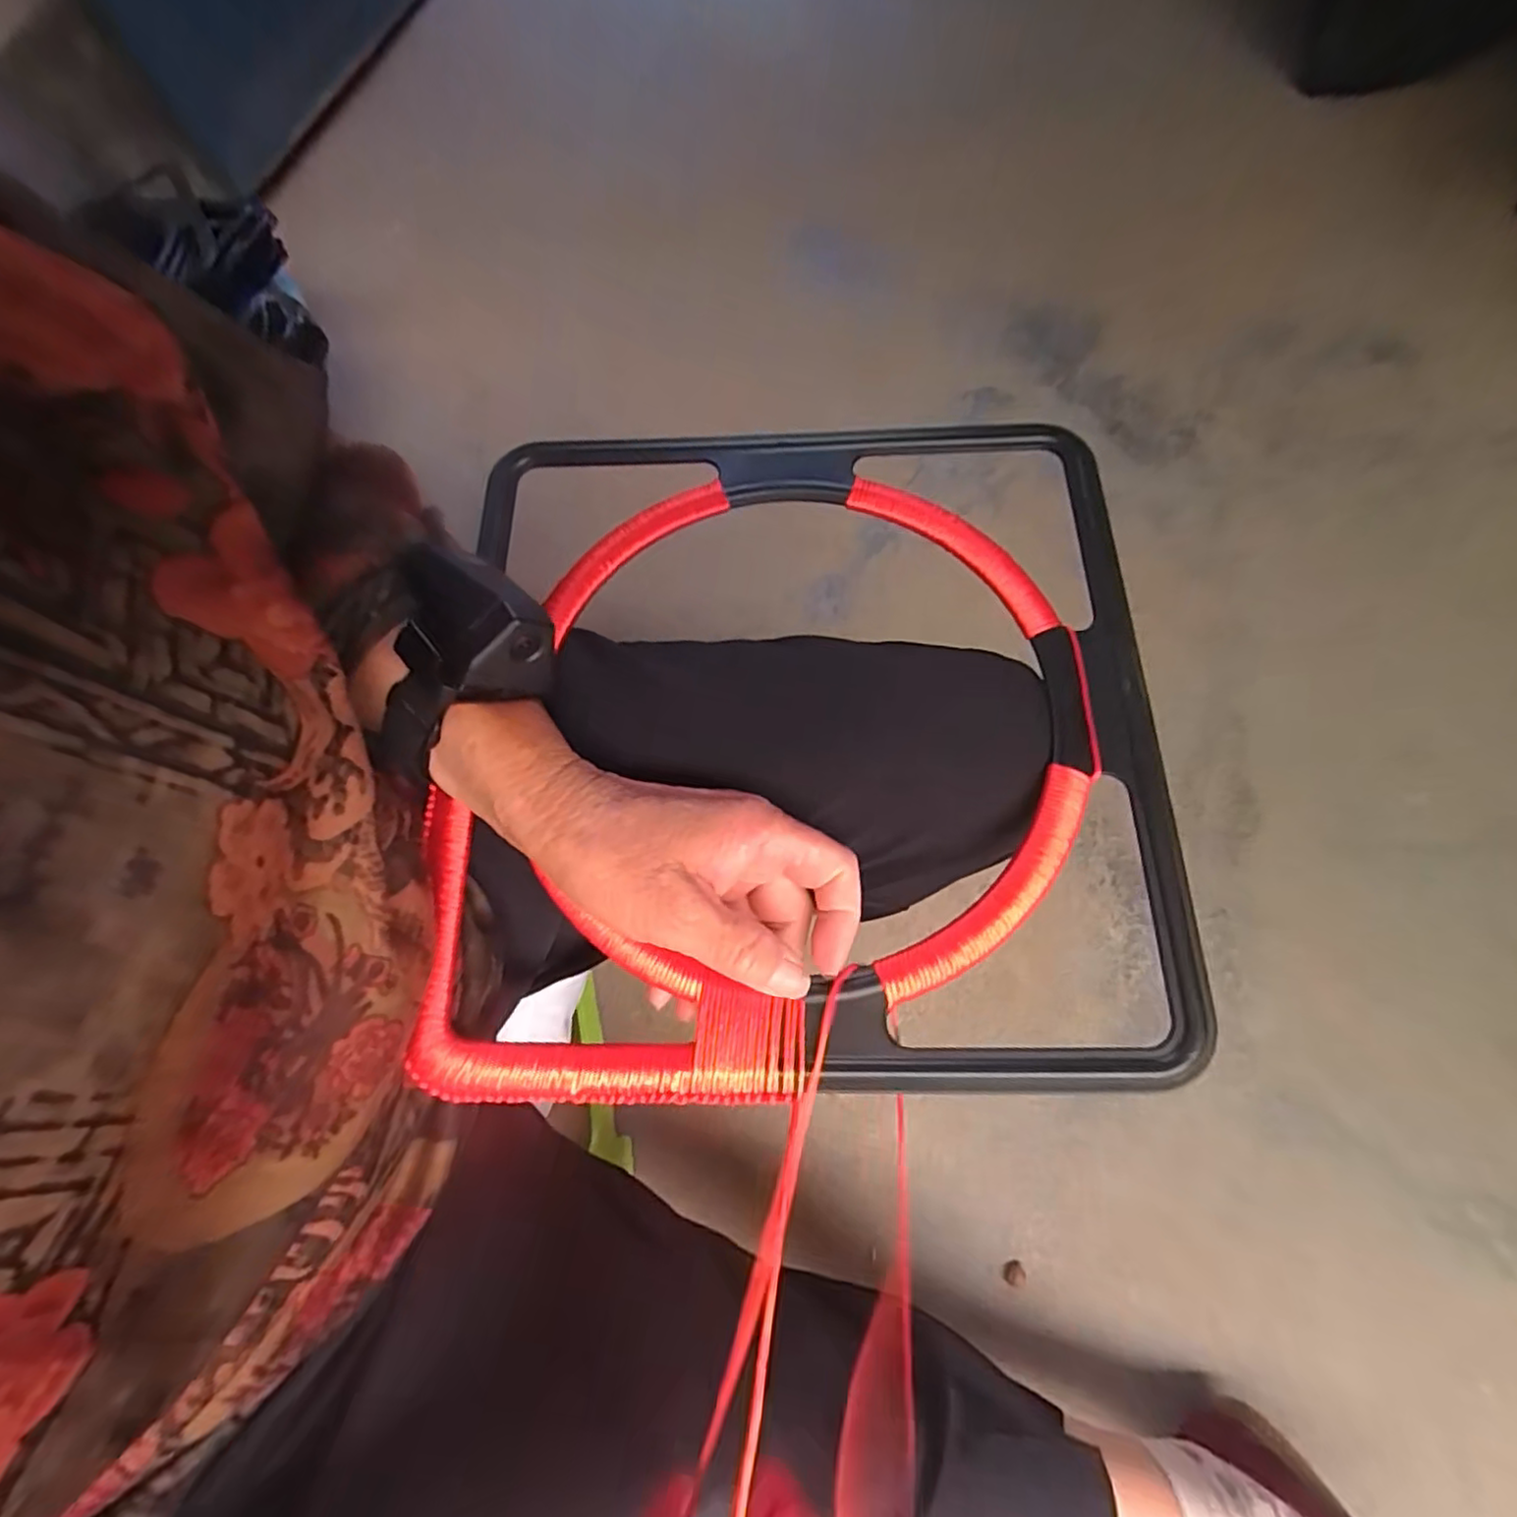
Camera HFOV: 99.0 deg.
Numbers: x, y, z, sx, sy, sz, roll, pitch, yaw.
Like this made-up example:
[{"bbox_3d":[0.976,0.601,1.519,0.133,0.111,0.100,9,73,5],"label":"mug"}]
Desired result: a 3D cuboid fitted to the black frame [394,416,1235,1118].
[{"bbox_3d":[0.016,-0.024,0.310,0.327,0.024,0.340,-1,71,1],"label":"black frame"}]

